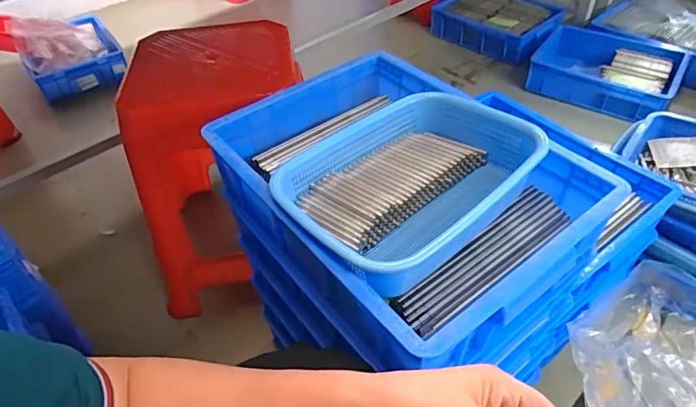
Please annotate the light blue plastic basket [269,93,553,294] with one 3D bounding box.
[{"bbox_3d":[0.071,-0.026,0.541,0.291,0.079,0.204,-36,53,-28],"label":"light blue plastic basket"}]

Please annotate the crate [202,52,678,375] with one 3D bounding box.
[{"bbox_3d":[0.057,-0.025,0.562,0.302,0.112,0.396,-30,51,-24],"label":"crate"}]

